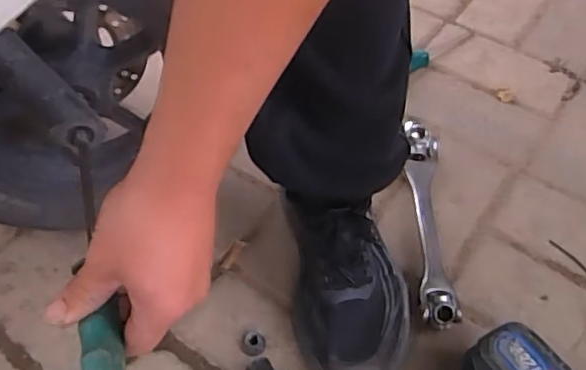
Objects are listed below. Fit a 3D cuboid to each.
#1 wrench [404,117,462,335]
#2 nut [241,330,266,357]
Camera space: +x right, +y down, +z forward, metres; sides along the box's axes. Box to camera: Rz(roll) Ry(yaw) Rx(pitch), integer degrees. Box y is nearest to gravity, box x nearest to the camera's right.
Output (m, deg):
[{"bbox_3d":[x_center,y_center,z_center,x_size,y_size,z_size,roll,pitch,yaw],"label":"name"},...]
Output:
[{"bbox_3d":[0.144,0.039,0.638,0.038,0.035,0.243,2,51,2],"label":"wrench"},{"bbox_3d":[-0.038,0.150,0.570,0.022,0.009,0.026,-10,52,-7],"label":"nut"}]

